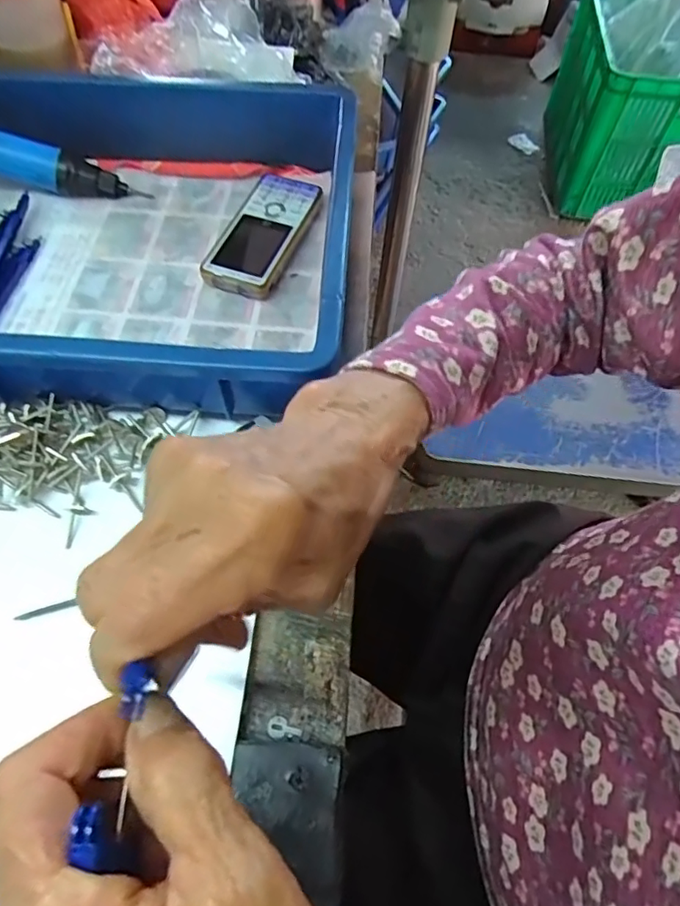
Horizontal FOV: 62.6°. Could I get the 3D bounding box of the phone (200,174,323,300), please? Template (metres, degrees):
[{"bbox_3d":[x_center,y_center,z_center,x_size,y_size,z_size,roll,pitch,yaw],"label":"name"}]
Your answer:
[{"bbox_3d":[-0.063,-0.175,0.449,0.059,0.021,0.123,17,60,9],"label":"phone"}]

